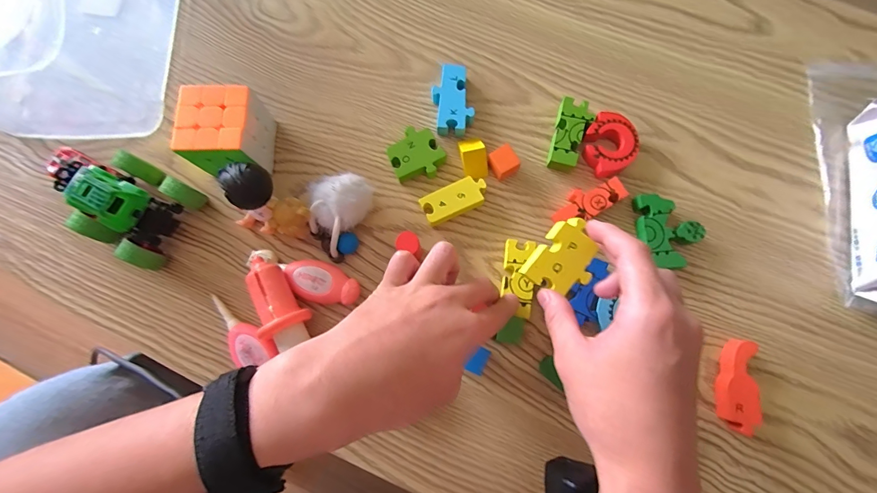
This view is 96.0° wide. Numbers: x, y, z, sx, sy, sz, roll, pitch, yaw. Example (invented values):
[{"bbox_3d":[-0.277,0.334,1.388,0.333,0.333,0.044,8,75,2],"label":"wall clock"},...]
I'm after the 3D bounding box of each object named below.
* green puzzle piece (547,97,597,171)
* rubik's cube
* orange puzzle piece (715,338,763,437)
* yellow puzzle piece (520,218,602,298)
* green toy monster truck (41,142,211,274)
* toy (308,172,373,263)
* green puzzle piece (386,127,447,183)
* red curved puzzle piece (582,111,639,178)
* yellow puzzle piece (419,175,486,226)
[{"bbox_3d":[0.117,-0.098,0.352,0.029,0.016,0.064,15,79,4],"label":"green puzzle piece"},{"bbox_3d":[-0.177,-0.093,0.335,0.058,0.061,0.064,1,79,2],"label":"rubik's cube"},{"bbox_3d":[0.231,0.107,0.306,0.024,0.019,0.068,4,79,2],"label":"orange puzzle piece"},{"bbox_3d":[0.091,0.009,0.280,0.042,0.010,0.053,38,82,8],"label":"yellow puzzle piece"},{"bbox_3d":[-0.258,-0.036,0.320,0.084,0.076,0.077,28,81,7],"label":"green toy monster truck"},{"bbox_3d":[-0.086,-0.030,0.330,0.044,0.045,0.066,34,81,8],"label":"toy"},{"bbox_3d":[-0.020,-0.079,0.352,0.045,0.019,0.044,-33,80,-5],"label":"green puzzle piece"},{"bbox_3d":[0.150,-0.088,0.349,0.046,0.017,0.053,36,82,8],"label":"red curved puzzle piece"},{"bbox_3d":[0.014,-0.040,0.343,0.056,0.018,0.026,-25,79,-3],"label":"yellow puzzle piece"}]

